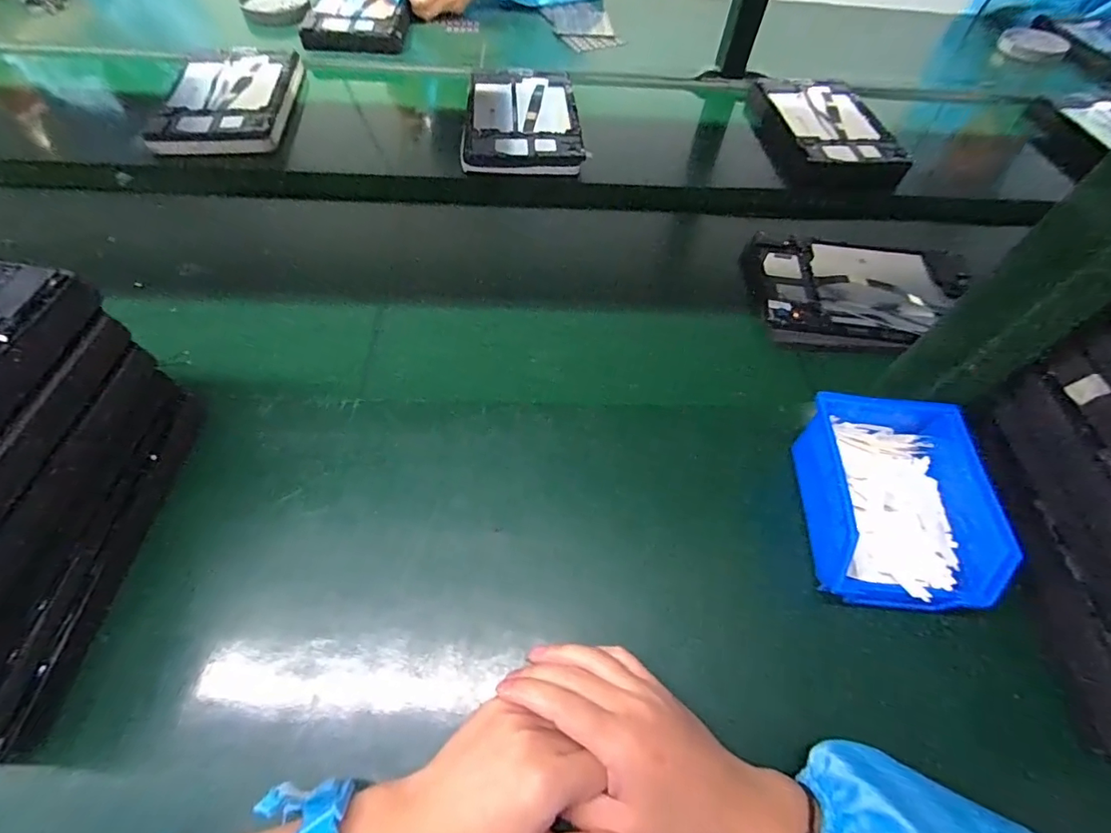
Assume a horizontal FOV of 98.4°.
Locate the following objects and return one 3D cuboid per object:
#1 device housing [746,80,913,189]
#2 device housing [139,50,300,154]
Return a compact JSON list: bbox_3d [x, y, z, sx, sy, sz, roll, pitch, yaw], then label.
[{"bbox_3d":[0.414,-0.434,0.737,0.169,0.042,0.281,-1,59,-3],"label":"device housing"},{"bbox_3d":[-0.459,-0.454,0.681,0.156,0.029,0.236,-4,60,-4],"label":"device housing"}]

